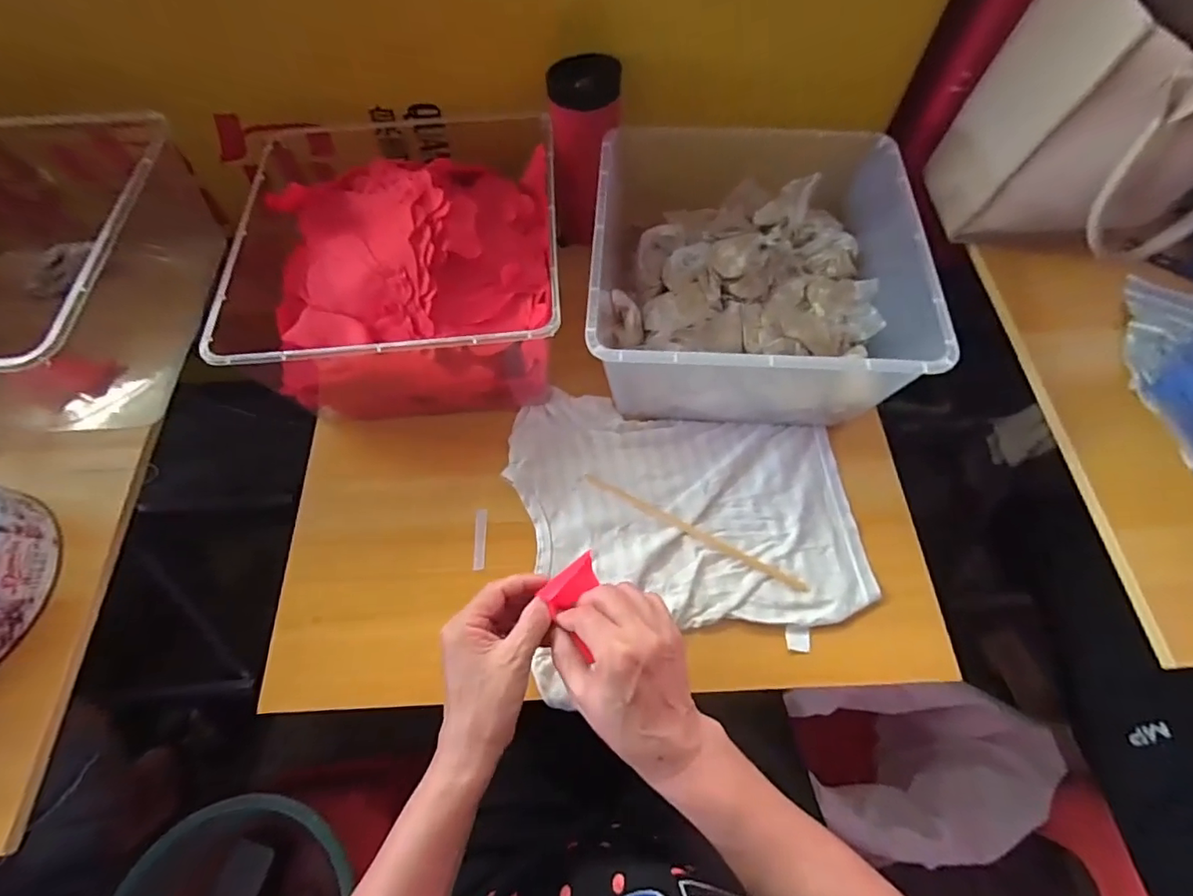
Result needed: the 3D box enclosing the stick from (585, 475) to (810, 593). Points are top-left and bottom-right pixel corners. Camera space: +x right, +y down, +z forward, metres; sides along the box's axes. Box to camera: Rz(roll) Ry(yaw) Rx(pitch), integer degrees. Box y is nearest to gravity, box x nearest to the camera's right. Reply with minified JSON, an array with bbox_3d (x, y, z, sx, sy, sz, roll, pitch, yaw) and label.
[{"bbox_3d":[0.090,0.077,0.505,0.226,0.004,0.011,26,68,13],"label":"stick"}]

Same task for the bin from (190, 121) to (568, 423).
[{"bbox_3d":[-0.183,-0.164,0.552,0.292,0.142,0.254,-4,65,-1],"label":"bin"}]

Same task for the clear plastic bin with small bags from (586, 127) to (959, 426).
[{"bbox_3d":[0.149,-0.199,0.562,0.304,0.134,0.331,5,65,3],"label":"clear plastic bin with small bags"}]

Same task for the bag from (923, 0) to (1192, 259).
[{"bbox_3d":[0.496,-0.330,0.522,0.219,0.195,0.220,9,65,5],"label":"bag"}]

